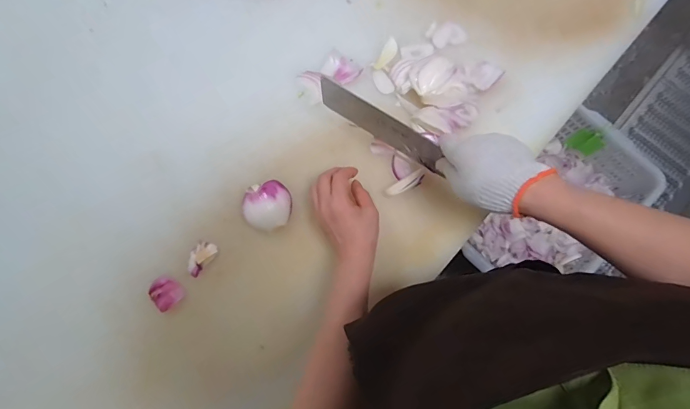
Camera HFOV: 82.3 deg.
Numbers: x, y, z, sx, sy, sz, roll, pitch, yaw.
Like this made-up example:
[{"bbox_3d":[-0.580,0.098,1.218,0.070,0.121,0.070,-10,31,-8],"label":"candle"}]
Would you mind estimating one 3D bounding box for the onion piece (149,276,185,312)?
[{"bbox_3d":[-0.241,0.117,0.530,0.038,0.009,0.043,-40,83,-5],"label":"onion piece"}]

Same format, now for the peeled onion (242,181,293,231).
[{"bbox_3d":[-0.104,0.003,0.527,0.063,0.035,0.063,0,81,1],"label":"peeled onion"}]

